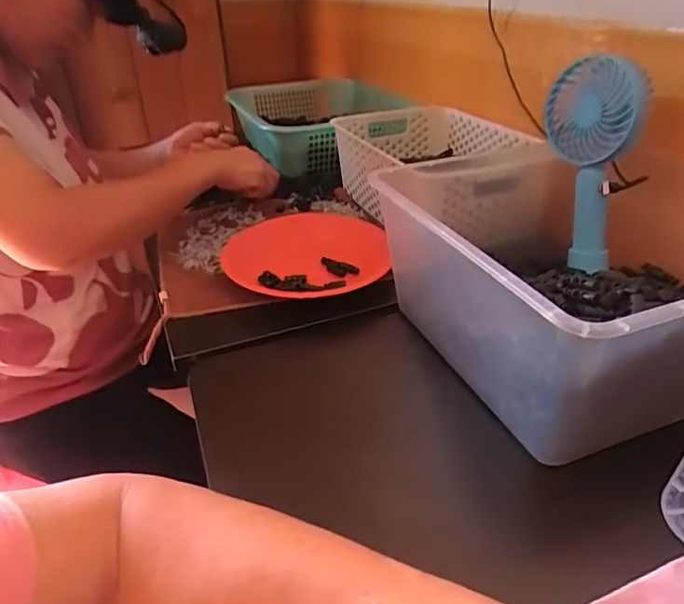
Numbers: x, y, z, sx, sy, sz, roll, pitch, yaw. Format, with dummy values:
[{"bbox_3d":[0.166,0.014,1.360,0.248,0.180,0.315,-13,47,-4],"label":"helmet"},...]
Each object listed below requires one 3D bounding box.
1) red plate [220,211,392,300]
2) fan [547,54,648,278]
[{"bbox_3d":[-0.038,-0.057,0.633,0.190,0.032,0.184,-2,32,1],"label":"red plate"},{"bbox_3d":[0.256,-0.137,0.556,0.034,0.206,0.094,-9,15,-22],"label":"fan"}]

